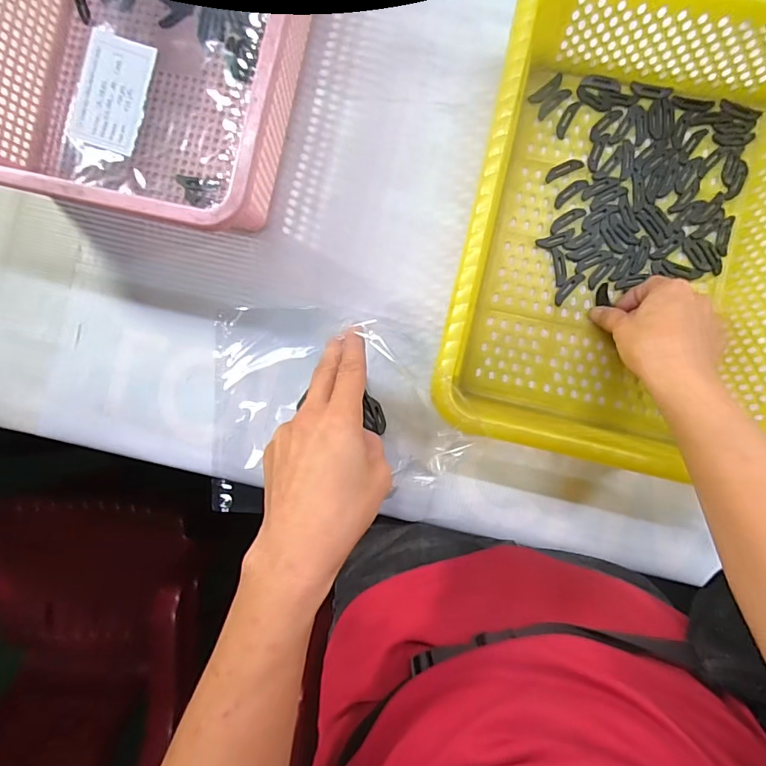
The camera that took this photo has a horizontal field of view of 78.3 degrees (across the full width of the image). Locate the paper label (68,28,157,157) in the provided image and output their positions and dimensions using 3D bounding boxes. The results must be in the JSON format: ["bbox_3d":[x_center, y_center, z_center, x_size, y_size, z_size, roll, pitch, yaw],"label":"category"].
[{"bbox_3d":[-0.266,-0.284,0.462,0.064,0.006,0.107,17,91,-6],"label":"paper label"}]

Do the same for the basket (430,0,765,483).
[{"bbox_3d":[0.196,-0.112,0.381,0.251,0.092,0.347,13,92,5],"label":"basket"}]

